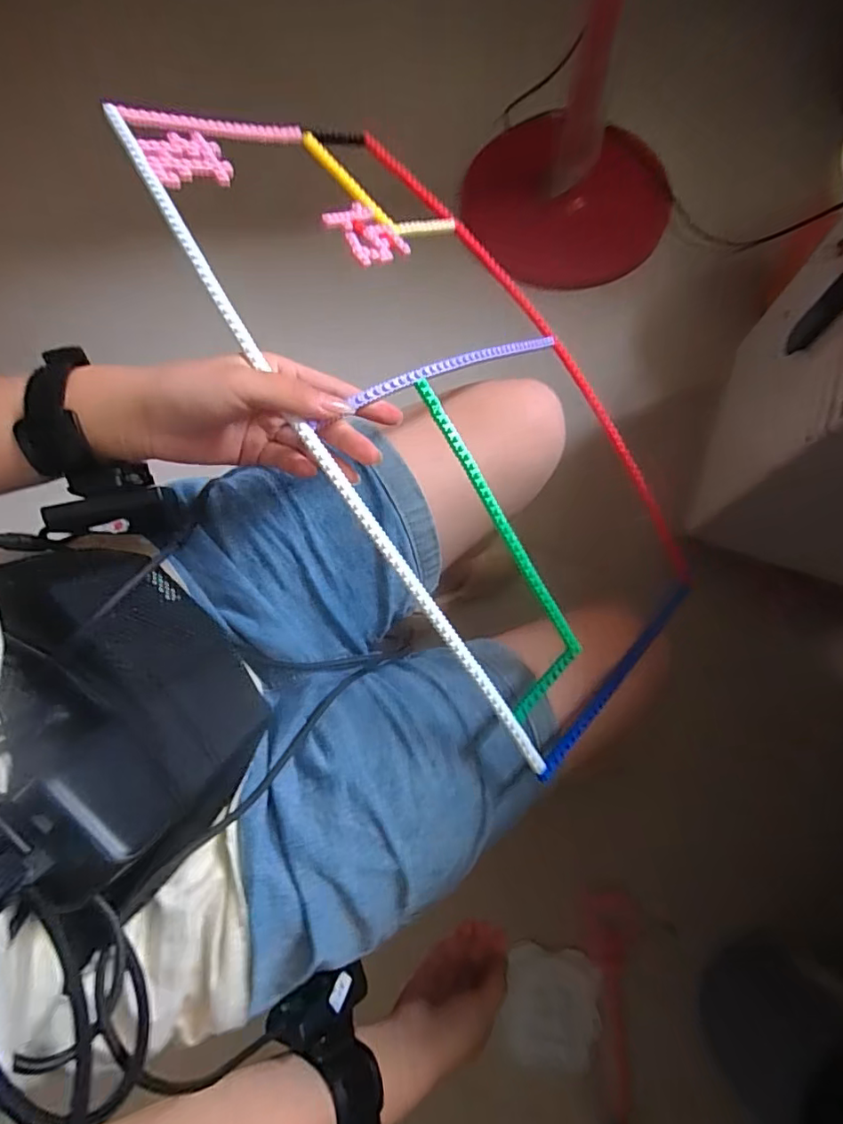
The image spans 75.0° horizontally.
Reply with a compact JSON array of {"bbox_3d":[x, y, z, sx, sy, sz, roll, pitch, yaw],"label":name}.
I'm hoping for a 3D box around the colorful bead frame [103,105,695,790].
[{"bbox_3d":[0.026,-0.127,0.405,0.280,0.039,0.517,-34,91,-36],"label":"colorful bead frame"}]

